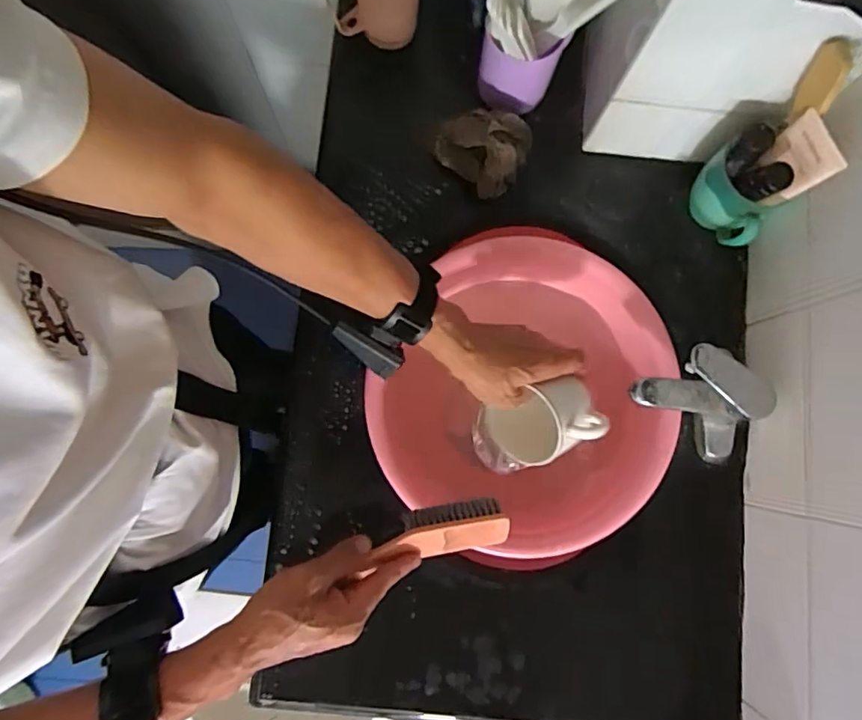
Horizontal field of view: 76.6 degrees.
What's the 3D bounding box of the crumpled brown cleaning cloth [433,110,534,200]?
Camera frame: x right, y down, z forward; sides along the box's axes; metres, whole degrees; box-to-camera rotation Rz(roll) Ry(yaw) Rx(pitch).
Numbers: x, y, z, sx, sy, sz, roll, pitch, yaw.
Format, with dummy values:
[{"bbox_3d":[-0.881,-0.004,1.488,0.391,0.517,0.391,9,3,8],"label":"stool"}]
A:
[{"bbox_3d":[0.063,-0.247,0.620,0.095,0.056,0.089,41,82,4],"label":"crumpled brown cleaning cloth"}]

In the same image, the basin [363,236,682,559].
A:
[{"bbox_3d":[0.095,0.041,0.642,0.345,0.126,0.340,0,82,-2],"label":"basin"}]

